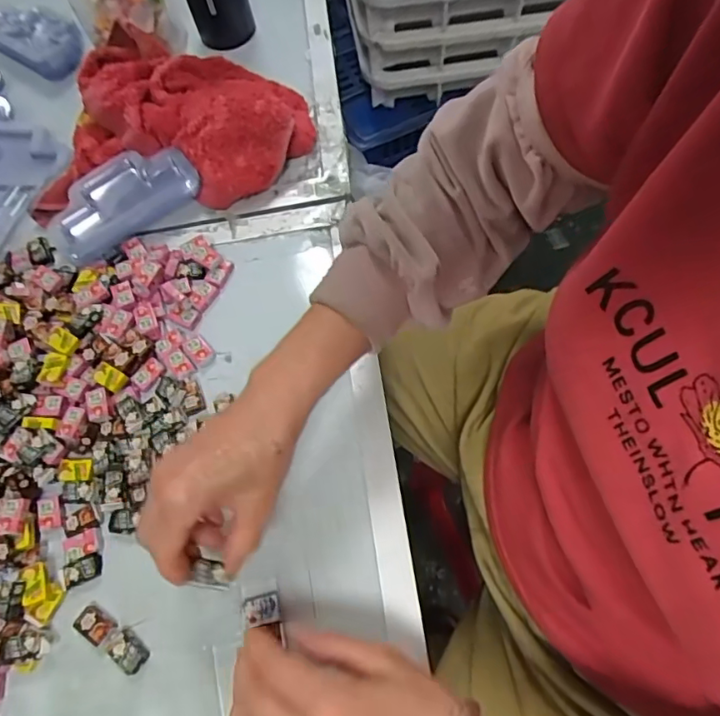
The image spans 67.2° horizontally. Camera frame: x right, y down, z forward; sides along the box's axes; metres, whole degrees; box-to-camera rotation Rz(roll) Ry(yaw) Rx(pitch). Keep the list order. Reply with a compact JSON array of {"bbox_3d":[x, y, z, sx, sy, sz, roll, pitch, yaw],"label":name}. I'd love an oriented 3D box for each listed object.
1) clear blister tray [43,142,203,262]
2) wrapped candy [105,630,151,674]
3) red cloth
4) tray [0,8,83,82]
[{"bbox_3d":[-0.224,-0.151,0.504,0.137,0.026,0.075,-34,69,-12],"label":"clear blister tray"},{"bbox_3d":[-0.159,0.200,0.368,0.029,0.006,0.019,29,71,14],"label":"wrapped candy"},{"bbox_3d":[-0.177,-0.245,0.528,0.251,0.054,0.202,-3,67,1],"label":"red cloth"},{"bbox_3d":[-0.363,-0.359,0.606,0.125,0.026,0.073,36,73,16],"label":"tray"}]

